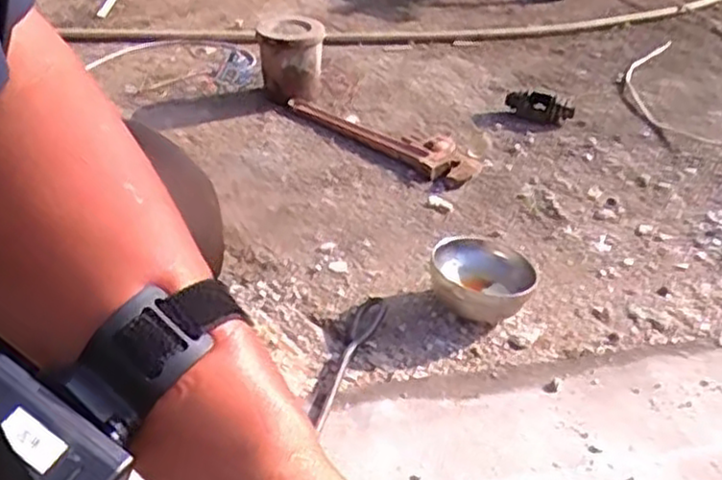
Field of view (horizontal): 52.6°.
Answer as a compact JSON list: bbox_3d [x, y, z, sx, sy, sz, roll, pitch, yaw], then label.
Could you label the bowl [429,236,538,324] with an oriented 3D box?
[{"bbox_3d":[0.155,0.048,0.937,0.128,0.059,0.134,1,35,0],"label":"bowl"}]

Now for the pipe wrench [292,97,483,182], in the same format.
[{"bbox_3d":[0.038,-0.202,1.360,0.104,0.032,0.452,-28,44,-35],"label":"pipe wrench"}]

